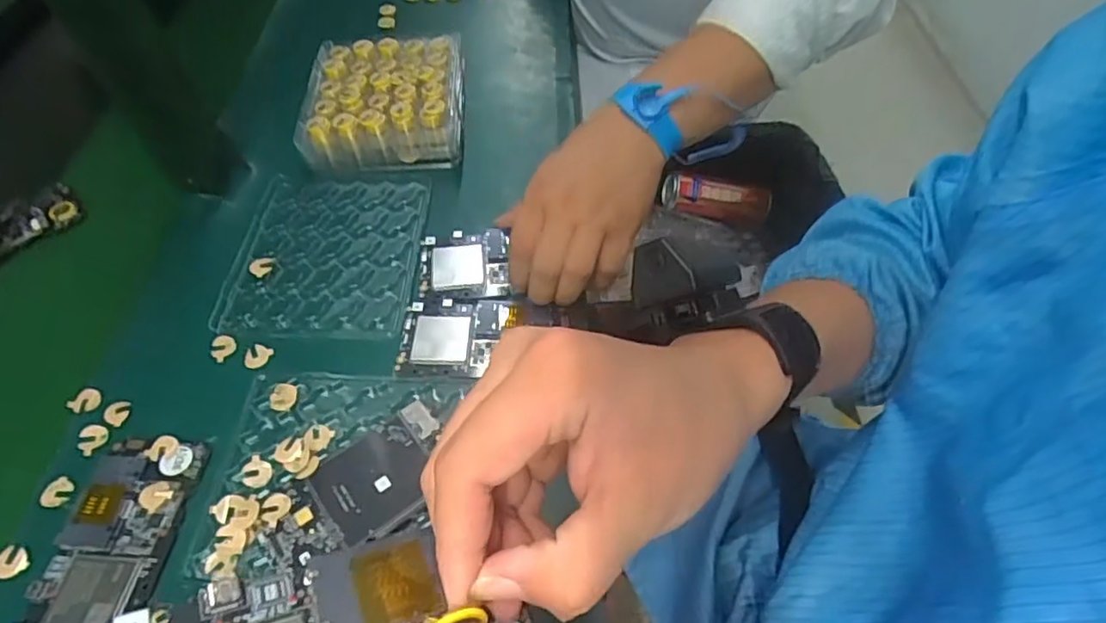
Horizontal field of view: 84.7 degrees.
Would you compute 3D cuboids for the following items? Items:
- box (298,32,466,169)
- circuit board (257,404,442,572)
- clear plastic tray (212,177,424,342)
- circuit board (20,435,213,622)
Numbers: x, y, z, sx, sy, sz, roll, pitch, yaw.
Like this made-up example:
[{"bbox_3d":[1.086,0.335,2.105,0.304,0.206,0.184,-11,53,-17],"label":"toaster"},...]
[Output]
[{"bbox_3d":[-0.164,-0.211,0.597,0.152,0.045,0.167,-6,53,-3],"label":"box"},{"bbox_3d":[-0.107,0.101,0.390,0.082,0.006,0.062,-32,58,-21],"label":"circuit board"},{"bbox_3d":[-0.185,-0.052,0.501,0.143,0.010,0.162,0,53,1],"label":"clear plastic tray"},{"bbox_3d":[-0.265,0.135,0.367,0.066,0.006,0.123,1,53,2],"label":"circuit board"}]

